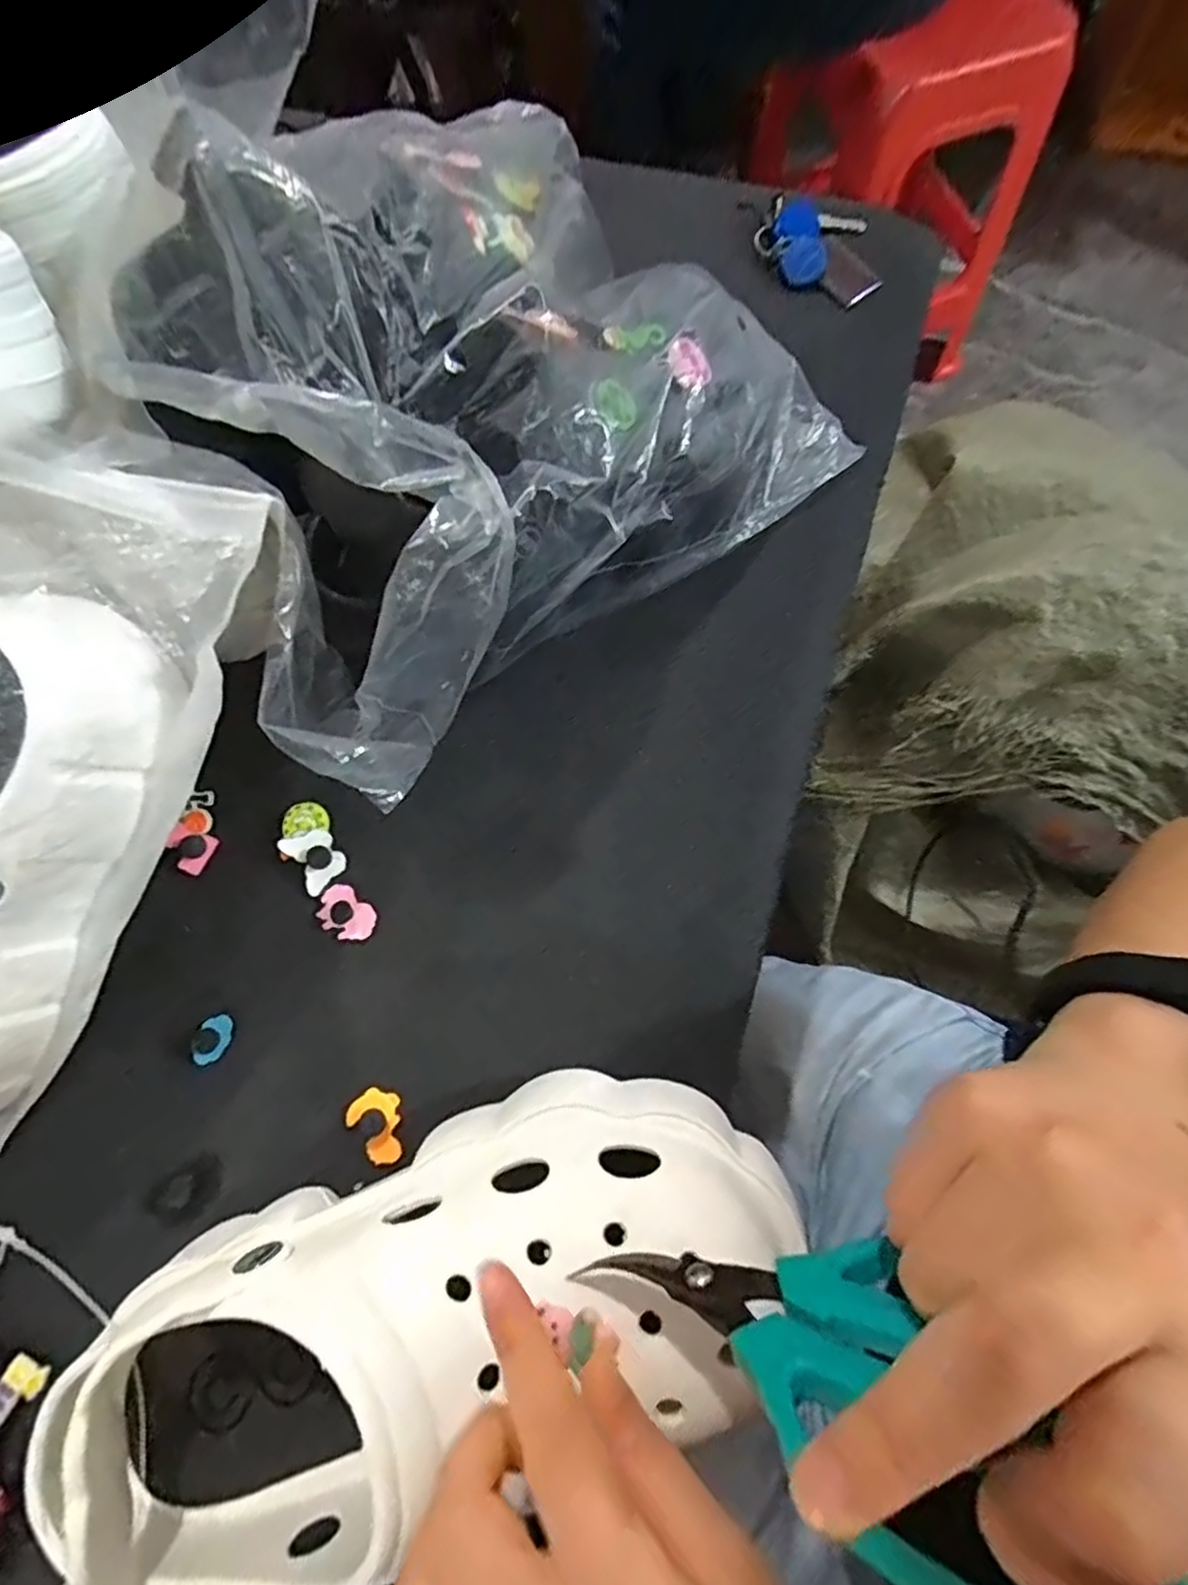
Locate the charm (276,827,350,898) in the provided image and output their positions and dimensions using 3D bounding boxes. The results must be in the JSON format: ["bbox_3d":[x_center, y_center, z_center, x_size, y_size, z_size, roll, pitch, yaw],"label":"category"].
[{"bbox_3d":[-0.140,0.032,0.337,0.023,0.012,0.029,-33,76,-7],"label":"charm"}]

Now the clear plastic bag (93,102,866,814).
[{"bbox_3d":[-0.048,-0.174,0.304,0.322,0.153,0.211,-43,77,-9],"label":"clear plastic bag"}]

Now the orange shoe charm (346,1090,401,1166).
[{"bbox_3d":[-0.098,0.152,0.308,0.022,0.007,0.031,-37,76,-8],"label":"orange shoe charm"}]

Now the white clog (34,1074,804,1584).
[{"bbox_3d":[-0.047,0.179,0.242,0.238,0.100,0.098,-21,76,-8],"label":"white clog"}]

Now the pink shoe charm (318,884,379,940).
[{"bbox_3d":[-0.123,0.060,0.334,0.031,0.005,0.022,41,80,12],"label":"pink shoe charm"}]

